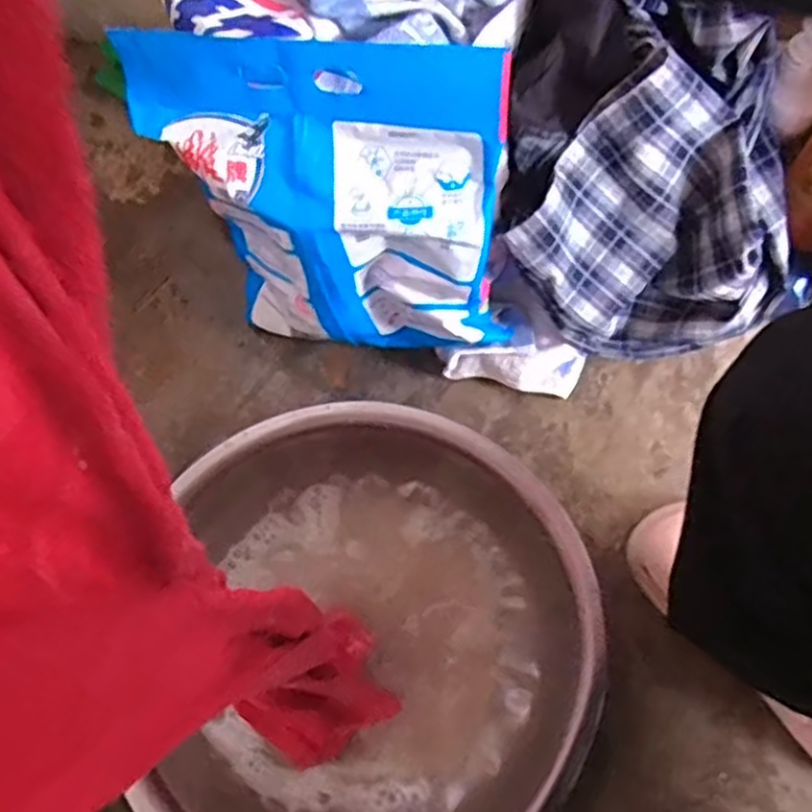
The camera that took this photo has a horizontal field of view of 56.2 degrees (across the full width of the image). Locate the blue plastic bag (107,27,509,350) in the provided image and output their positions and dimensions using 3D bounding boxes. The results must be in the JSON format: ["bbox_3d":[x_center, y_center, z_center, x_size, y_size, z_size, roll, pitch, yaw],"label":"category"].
[{"bbox_3d":[-0.065,-0.146,0.582,0.274,0.254,0.102,12,70,5],"label":"blue plastic bag"}]

